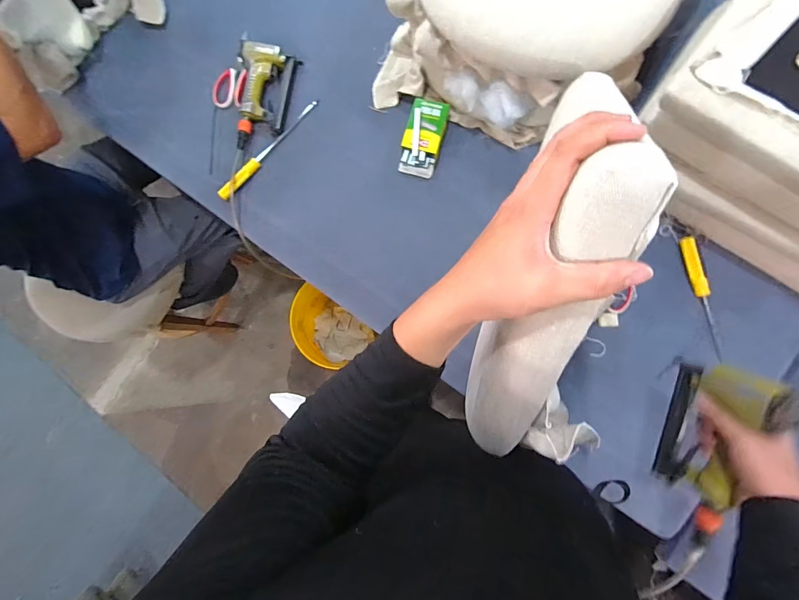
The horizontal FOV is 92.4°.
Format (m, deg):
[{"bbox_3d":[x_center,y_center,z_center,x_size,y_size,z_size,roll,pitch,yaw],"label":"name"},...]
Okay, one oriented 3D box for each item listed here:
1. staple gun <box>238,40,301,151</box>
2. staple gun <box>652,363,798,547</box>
[{"bbox_3d":[-0.298,-0.451,0.850,0.112,0.041,0.230,5,84,8],"label":"staple gun"},{"bbox_3d":[0.410,0.182,0.502,0.048,0.118,0.237,-1,114,-9],"label":"staple gun"}]

